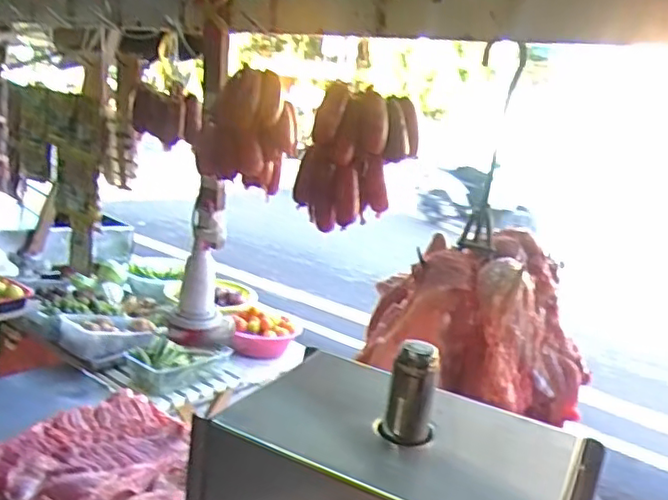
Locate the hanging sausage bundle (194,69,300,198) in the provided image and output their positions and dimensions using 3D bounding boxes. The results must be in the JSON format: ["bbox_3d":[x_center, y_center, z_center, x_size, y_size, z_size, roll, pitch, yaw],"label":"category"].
[{"bbox_3d":[-0.113,-0.155,0.828,0.122,0.151,0.073,3,15,-11],"label":"hanging sausage bundle"}]

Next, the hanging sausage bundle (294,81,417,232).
[{"bbox_3d":[0.024,-0.106,0.736,0.114,0.147,0.082,-5,19,-35],"label":"hanging sausage bundle"}]

